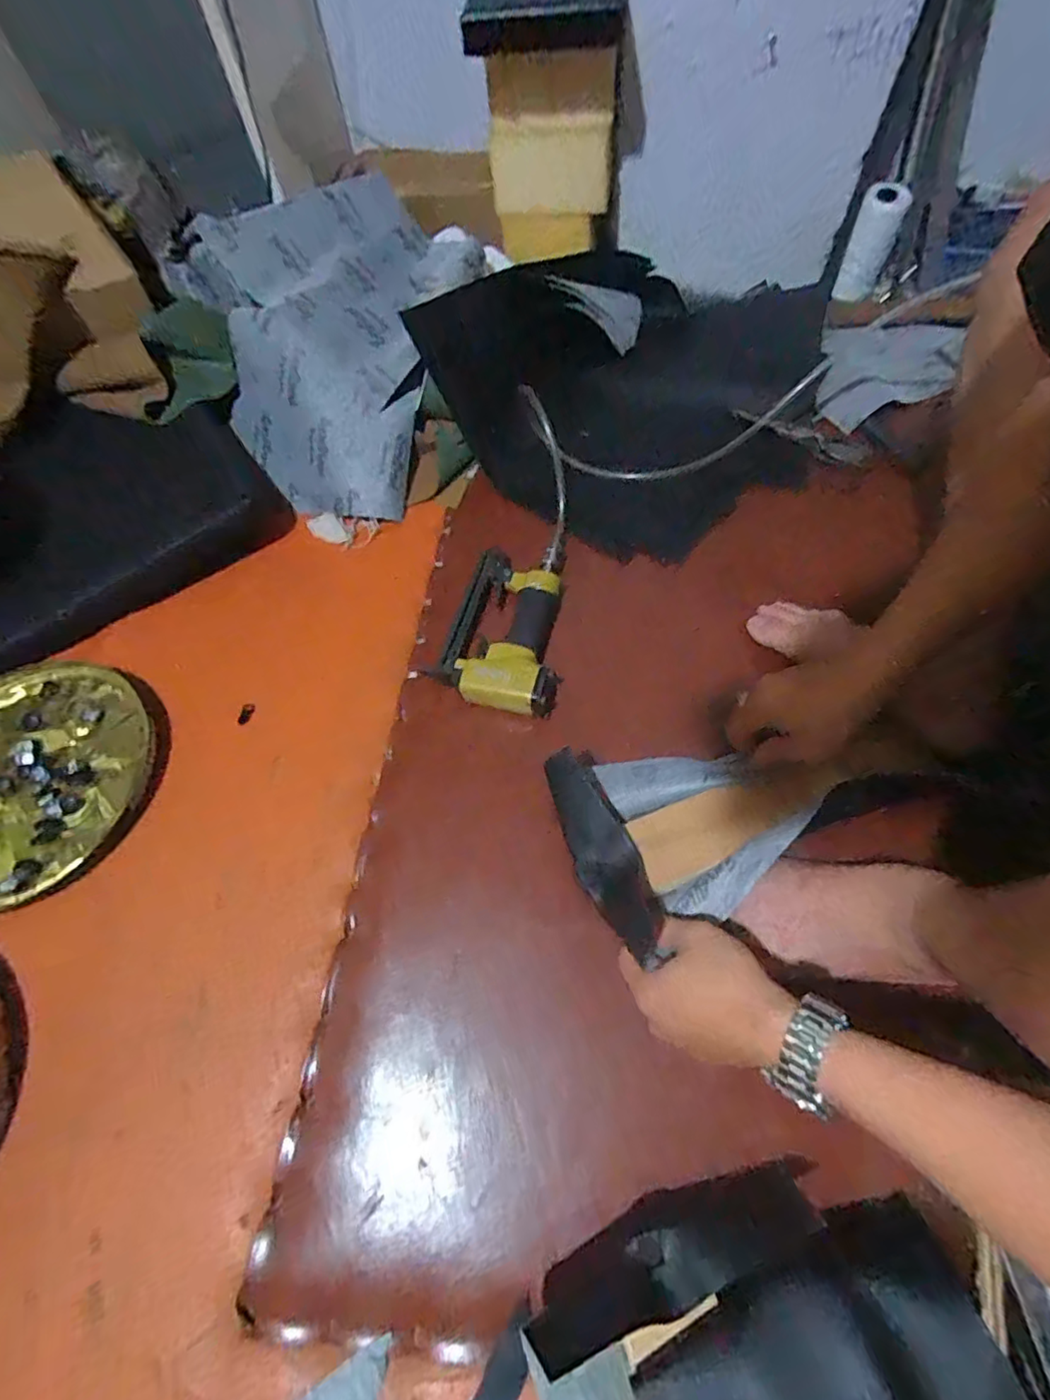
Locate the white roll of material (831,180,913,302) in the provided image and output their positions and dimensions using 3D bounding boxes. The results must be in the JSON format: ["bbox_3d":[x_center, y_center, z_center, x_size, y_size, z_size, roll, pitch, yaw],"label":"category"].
[{"bbox_3d":[0.519,-0.686,0.849,0.064,0.131,0.074,24,65,15],"label":"white roll of material"}]

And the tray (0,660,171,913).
[{"bbox_3d":[-0.513,0.079,0.577,0.268,0.020,0.259,0,62,1],"label":"tray"}]

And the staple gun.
[{"bbox_3d":[-0.013,-0.079,0.630,0.140,0.043,0.198,17,64,10],"label":"staple gun"}]

